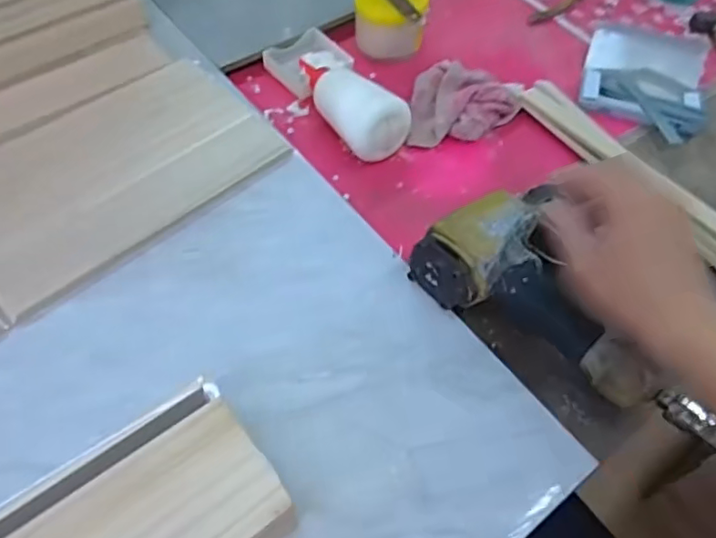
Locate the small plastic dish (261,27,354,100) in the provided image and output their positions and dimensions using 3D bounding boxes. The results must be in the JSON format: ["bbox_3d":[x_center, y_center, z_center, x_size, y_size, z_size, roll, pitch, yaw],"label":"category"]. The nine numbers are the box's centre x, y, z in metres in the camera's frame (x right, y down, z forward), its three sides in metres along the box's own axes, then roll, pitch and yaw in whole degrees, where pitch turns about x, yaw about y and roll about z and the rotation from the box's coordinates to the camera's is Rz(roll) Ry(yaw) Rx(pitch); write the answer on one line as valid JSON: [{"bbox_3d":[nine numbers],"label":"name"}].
[{"bbox_3d":[-0.054,-0.226,0.647,0.083,0.019,0.070,-30,64,-22],"label":"small plastic dish"}]

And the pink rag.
[{"bbox_3d":[0.111,-0.170,0.601,0.115,0.042,0.085,0,57,-5],"label":"pink rag"}]

